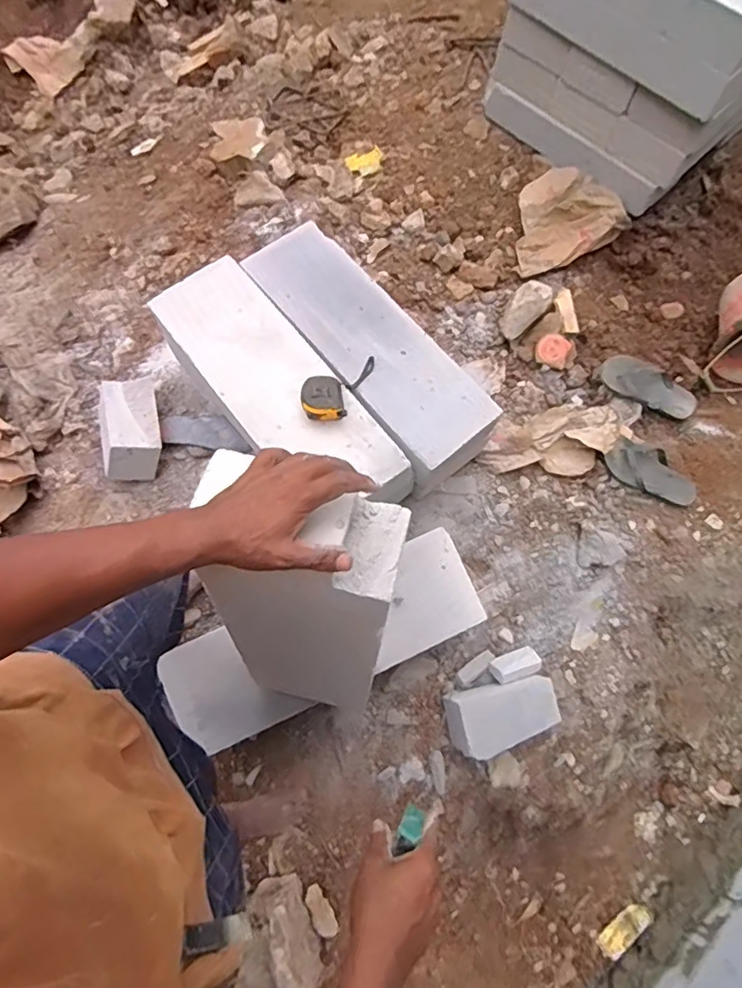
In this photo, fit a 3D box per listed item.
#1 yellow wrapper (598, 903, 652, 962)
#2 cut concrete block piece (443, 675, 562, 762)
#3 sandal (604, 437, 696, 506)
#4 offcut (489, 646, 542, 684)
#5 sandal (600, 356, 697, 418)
[{"bbox_3d":[0.593,1.015,1.327,0.141,0.034,0.059,-30,75,-13],"label":"yellow wrapper"},{"bbox_3d":[0.259,0.442,1.134,0.219,0.072,0.123,-11,72,-8],"label":"cut concrete block piece"},{"bbox_3d":[0.687,-0.063,1.400,0.261,0.042,0.115,28,75,-3],"label":"sandal"},{"bbox_3d":[0.304,0.359,1.202,0.111,0.057,0.057,-15,72,-9],"label":"offcut"},{"bbox_3d":[0.712,-0.276,1.456,0.264,0.041,0.104,21,89,-11],"label":"sandal"}]

